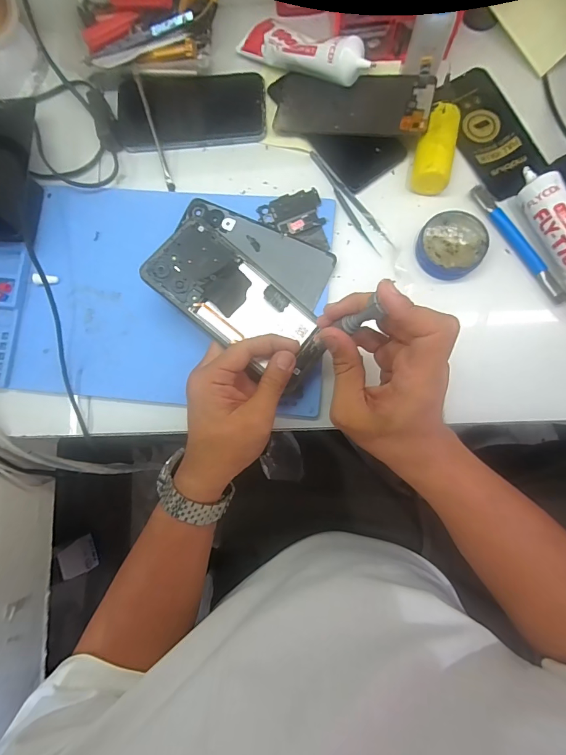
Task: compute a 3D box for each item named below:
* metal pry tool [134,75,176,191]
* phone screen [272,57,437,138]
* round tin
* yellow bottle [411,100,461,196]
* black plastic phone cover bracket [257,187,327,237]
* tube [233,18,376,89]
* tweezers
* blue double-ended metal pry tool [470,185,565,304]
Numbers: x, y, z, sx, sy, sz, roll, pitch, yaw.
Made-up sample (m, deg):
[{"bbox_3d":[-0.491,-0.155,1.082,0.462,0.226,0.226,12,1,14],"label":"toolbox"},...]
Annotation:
[{"bbox_3d":[-0.135,-0.257,0.391,0.008,0.009,0.119,-15,98,1],"label":"metal pry tool"},{"bbox_3d":[0.071,-0.281,0.380,0.154,0.010,0.068,10,88,13],"label":"phone screen"},{"bbox_3d":[0.165,-0.130,0.364,0.061,0.018,0.067,0,83,3],"label":"round tin"},{"bbox_3d":[0.152,-0.223,0.371,0.038,0.036,0.086,17,85,5],"label":"yellow bottle"},{"bbox_3d":[0.009,-0.167,0.379,0.062,0.004,0.043,-15,79,3],"label":"black plastic phone cover bracket"},{"bbox_3d":[0.020,-0.336,0.382,0.151,0.033,0.042,38,86,24],"label":"tube"},{"bbox_3d":[0.068,-0.183,0.384,0.017,0.004,0.132,-33,83,-1],"label":"tweezers"},{"bbox_3d":[0.232,-0.133,0.366,0.014,0.012,0.139,-32,83,-1],"label":"blue double-ended metal pry tool"}]

